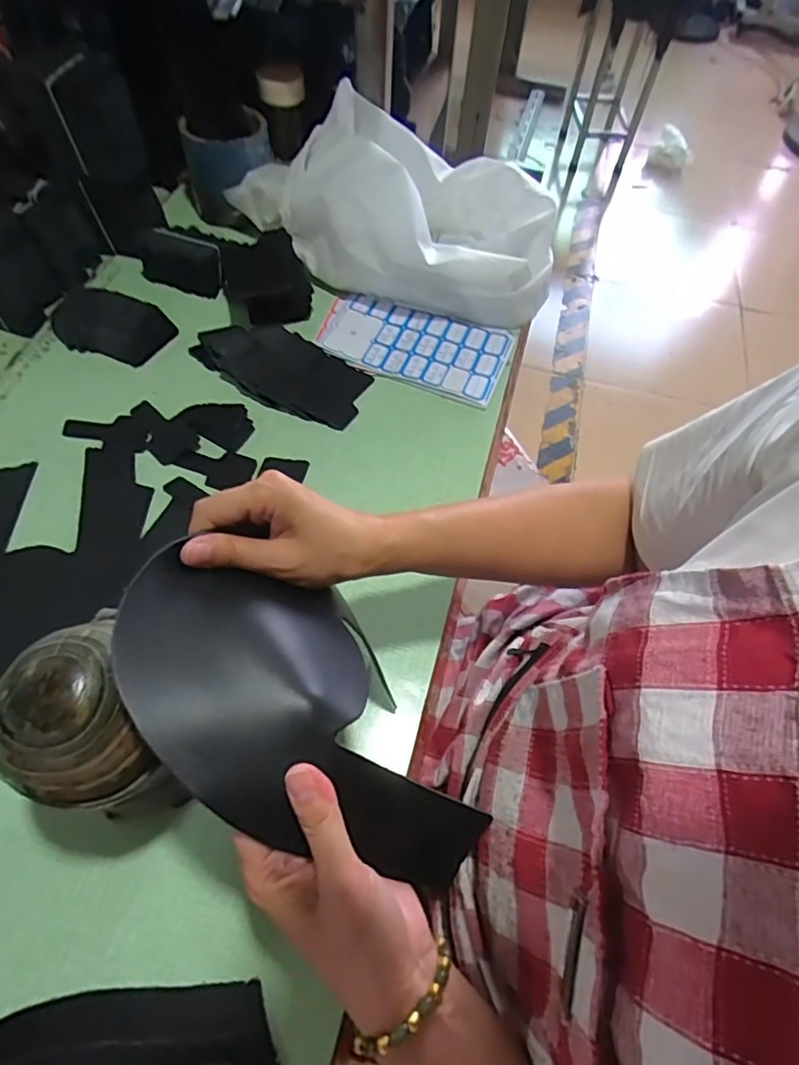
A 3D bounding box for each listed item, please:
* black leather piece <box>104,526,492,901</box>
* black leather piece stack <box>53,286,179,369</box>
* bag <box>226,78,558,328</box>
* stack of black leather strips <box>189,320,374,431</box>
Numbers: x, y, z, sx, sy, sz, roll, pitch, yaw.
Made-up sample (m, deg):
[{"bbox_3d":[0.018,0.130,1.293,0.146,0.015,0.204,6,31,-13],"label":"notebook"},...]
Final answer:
[{"bbox_3d":[-0.056,0.102,0.303,0.118,0.089,0.202,-29,66,-19],"label":"black leather piece"},{"bbox_3d":[-0.332,-0.236,0.640,0.131,0.030,0.071,19,60,7],"label":"black leather piece stack"},{"bbox_3d":[-0.002,-0.398,0.698,0.390,0.133,0.222,24,61,10],"label":"bag"},{"bbox_3d":[-0.134,-0.186,0.627,0.196,0.026,0.096,23,61,10],"label":"stack of black leather strips"}]

